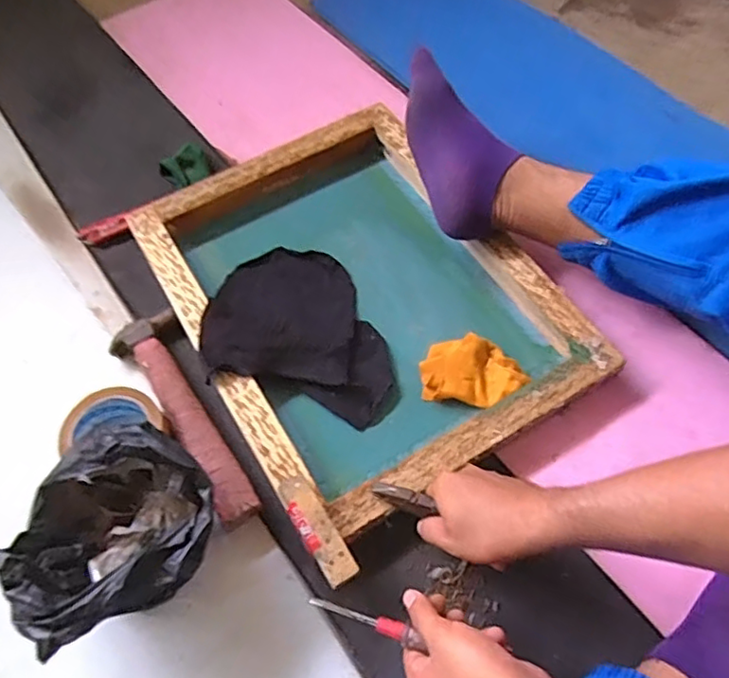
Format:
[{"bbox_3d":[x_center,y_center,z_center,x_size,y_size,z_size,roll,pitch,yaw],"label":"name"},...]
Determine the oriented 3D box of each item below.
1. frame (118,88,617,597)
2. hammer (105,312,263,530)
[{"bbox_3d":[-0.014,-0.051,0.708,0.371,0.047,0.486,-30,66,-16],"label":"frame"},{"bbox_3d":[-0.194,0.084,0.649,0.075,0.037,0.261,-26,65,-13],"label":"hammer"}]

